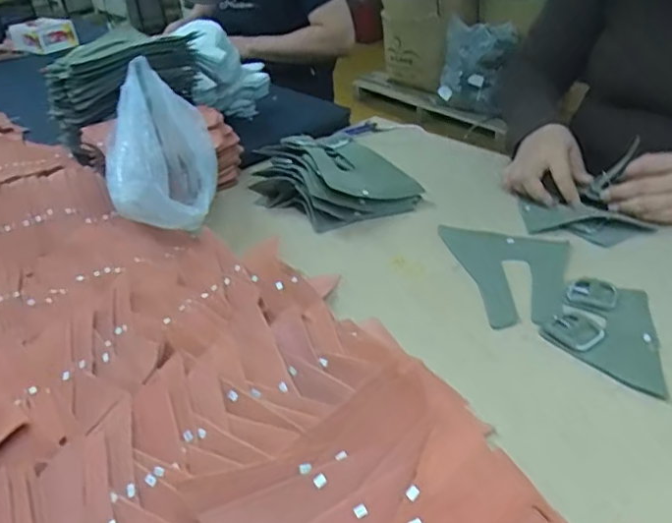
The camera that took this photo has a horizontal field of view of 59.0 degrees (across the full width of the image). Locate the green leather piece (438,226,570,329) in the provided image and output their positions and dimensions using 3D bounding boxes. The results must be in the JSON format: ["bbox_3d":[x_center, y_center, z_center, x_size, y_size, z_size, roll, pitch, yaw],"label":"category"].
[{"bbox_3d":[0.206,0.007,0.669,0.130,0.006,0.187,-7,34,-3],"label":"green leather piece"}]

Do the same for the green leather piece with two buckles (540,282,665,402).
[{"bbox_3d":[0.253,0.063,0.568,0.097,0.006,0.142,6,35,17],"label":"green leather piece with two buckles"}]

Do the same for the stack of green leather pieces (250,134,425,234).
[{"bbox_3d":[0.002,-0.110,0.803,0.196,0.089,0.121,-15,35,-14],"label":"stack of green leather pieces"}]

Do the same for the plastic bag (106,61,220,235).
[{"bbox_3d":[-0.223,-0.140,0.746,0.131,0.175,0.139,-10,34,-7],"label":"plastic bag"}]

